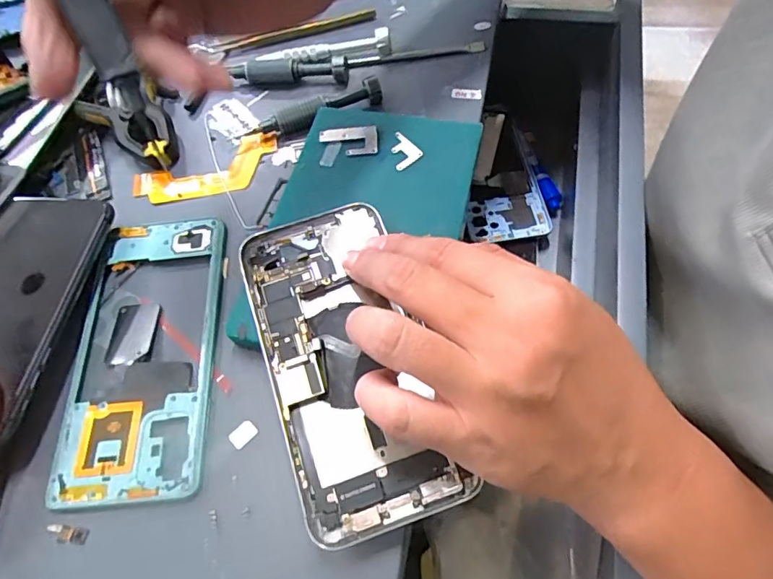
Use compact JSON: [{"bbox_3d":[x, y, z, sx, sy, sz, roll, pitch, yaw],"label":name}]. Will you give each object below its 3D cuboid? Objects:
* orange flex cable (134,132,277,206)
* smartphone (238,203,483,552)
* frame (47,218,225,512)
[{"bbox_3d":[-0.114,-0.076,0.336,0.093,0.004,0.033,-25,77,-12],"label":"orange flex cable"},{"bbox_3d":[-0.021,0.031,0.249,0.073,0.009,0.159,-17,64,-7],"label":"smartphone"},{"bbox_3d":[-0.131,0.030,0.280,0.077,0.005,0.162,-7,61,3],"label":"frame"}]

